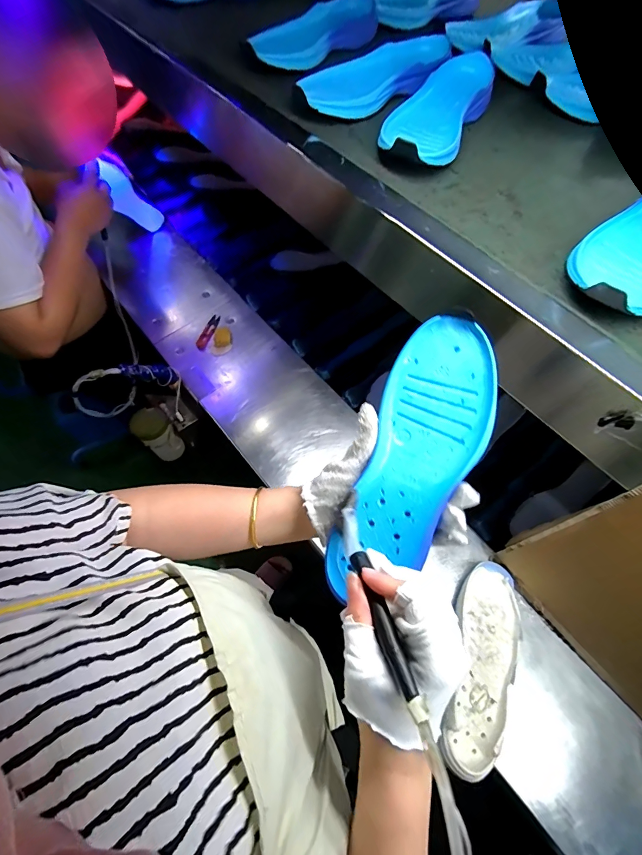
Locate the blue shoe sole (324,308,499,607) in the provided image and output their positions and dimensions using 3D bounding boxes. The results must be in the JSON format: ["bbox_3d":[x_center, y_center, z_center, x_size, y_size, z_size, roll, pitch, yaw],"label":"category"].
[{"bbox_3d":[0.084,0.025,0.331,0.091,0.025,0.247,22,86,10],"label":"blue shoe sole"}]

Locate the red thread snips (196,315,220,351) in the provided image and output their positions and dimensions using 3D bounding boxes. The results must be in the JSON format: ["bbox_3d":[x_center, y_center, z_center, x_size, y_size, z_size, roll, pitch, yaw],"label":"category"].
[{"bbox_3d":[-0.261,-0.223,0.872,0.028,0.008,0.099,19,63,7],"label":"red thread snips"}]

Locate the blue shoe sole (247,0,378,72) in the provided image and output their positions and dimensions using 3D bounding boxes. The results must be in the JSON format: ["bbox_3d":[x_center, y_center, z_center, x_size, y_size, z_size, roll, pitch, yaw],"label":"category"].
[{"bbox_3d":[-0.003,-0.627,0.593,0.082,0.043,0.239,38,67,16],"label":"blue shoe sole"}]

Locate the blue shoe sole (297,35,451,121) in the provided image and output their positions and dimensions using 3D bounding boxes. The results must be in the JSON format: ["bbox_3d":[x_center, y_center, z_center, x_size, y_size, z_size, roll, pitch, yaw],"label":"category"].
[{"bbox_3d":[0.082,-0.495,0.533,0.255,0.034,0.097,-27,67,-16],"label":"blue shoe sole"}]

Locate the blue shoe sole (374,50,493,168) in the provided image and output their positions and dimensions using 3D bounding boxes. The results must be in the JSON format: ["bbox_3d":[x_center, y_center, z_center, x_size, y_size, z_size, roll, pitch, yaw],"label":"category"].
[{"bbox_3d":[0.155,-0.420,0.494,0.102,0.041,0.275,25,64,10],"label":"blue shoe sole"}]

